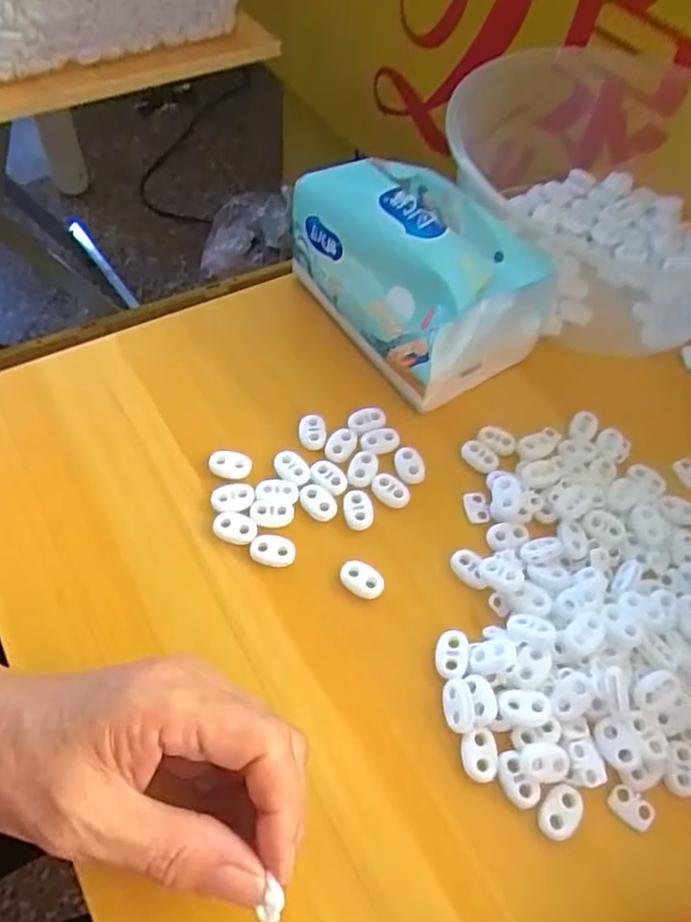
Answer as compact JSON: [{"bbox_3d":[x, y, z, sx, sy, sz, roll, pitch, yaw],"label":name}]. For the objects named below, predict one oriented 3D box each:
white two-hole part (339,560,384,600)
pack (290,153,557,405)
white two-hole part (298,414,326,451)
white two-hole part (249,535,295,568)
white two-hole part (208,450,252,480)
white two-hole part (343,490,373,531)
[{"bbox_3d":[0.008,0.059,0.318,0.022,0.006,0.015,26,61,13],"label":"white two-hole part"},{"bbox_3d":[0.044,-0.122,0.384,0.102,0.090,0.145,-30,64,-19],"label":"pack"},{"bbox_3d":[-0.019,-0.017,0.360,0.015,0.004,0.019,0,58,-3],"label":"white two-hole part"},{"bbox_3d":[-0.037,0.045,0.323,0.022,0.006,0.015,6,58,1],"label":"white two-hole part"},{"bbox_3d":[-0.063,0.003,0.346,0.022,0.007,0.015,12,59,5],"label":"white two-hole part"},{"bbox_3d":[0.007,0.025,0.337,0.015,0.004,0.021,-6,59,-6],"label":"white two-hole part"}]

